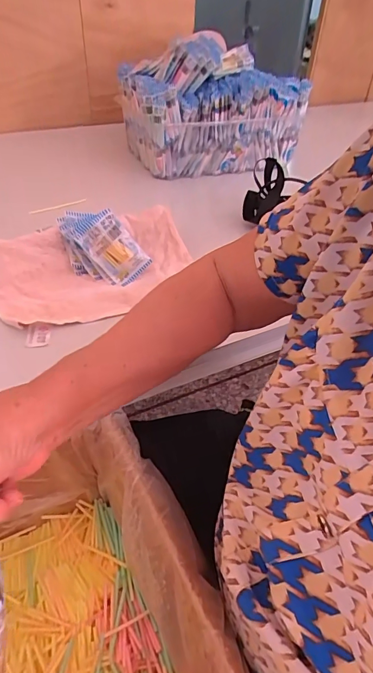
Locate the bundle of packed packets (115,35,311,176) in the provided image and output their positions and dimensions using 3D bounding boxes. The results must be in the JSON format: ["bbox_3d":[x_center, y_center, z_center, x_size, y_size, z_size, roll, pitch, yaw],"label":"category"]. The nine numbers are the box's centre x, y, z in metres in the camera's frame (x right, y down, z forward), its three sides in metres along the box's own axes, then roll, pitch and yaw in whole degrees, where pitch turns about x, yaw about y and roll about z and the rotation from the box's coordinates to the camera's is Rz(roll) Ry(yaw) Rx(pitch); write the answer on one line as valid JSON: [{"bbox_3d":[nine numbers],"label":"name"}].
[{"bbox_3d":[0.057,-0.564,1.001,0.385,0.238,0.288,-16,43,-17],"label":"bundle of packed packets"}]

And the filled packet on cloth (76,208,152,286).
[{"bbox_3d":[-0.108,-0.131,0.611,0.065,0.101,0.015,-41,22,0],"label":"filled packet on cloth"}]

